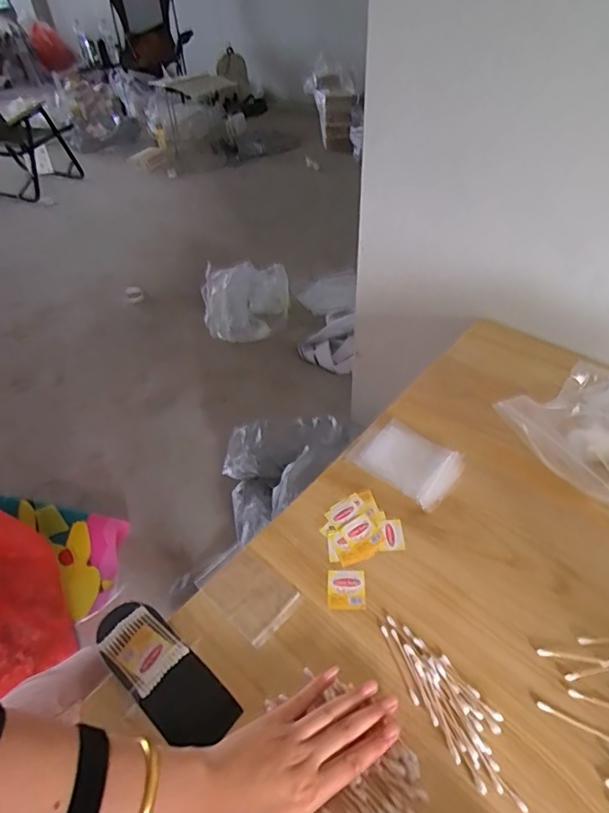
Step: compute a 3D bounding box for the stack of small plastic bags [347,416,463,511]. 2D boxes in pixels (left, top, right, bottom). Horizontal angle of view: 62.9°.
[{"bbox_3d":[0.126,0.066,0.627,0.133,0.020,0.082,32,56,32],"label":"stack of small plastic bags"}]

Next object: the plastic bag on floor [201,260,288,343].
[{"bbox_3d":[-0.204,-0.355,1.707,0.305,0.224,0.200,-6,43,-3],"label":"plastic bag on floor"}]

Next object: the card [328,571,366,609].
[{"bbox_3d":[0.044,0.191,0.524,0.039,0.004,0.043,-2,45,5],"label":"card"}]

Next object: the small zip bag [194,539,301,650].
[{"bbox_3d":[-0.060,0.195,0.529,0.102,0.006,0.067,32,56,32],"label":"small zip bag"}]

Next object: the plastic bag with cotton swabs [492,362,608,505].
[{"bbox_3d":[0.371,0.023,0.617,0.228,0.064,0.176,-29,49,-21],"label":"plastic bag with cotton swabs"}]

